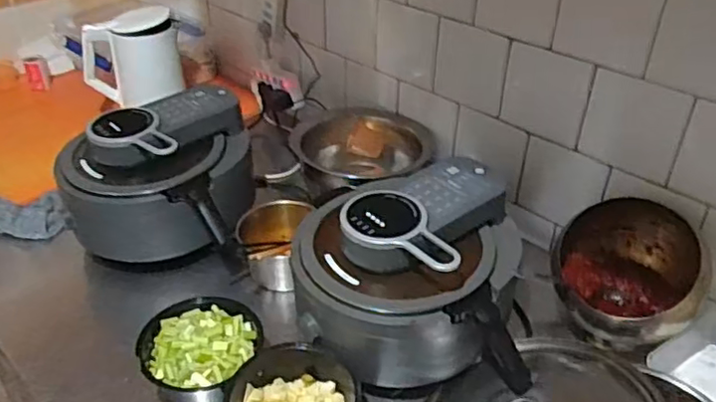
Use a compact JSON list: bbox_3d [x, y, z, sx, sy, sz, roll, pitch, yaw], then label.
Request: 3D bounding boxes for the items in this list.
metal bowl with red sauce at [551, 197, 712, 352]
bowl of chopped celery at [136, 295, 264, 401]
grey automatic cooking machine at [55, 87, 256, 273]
[{"bbox_3d":[0.406,0.127,0.978,0.203,0.178,0.200,13,37,16],"label":"metal bowl with red sauce"},{"bbox_3d":[-0.224,0.230,0.904,0.156,0.109,0.144,1,35,0],"label":"bowl of chopped celery"},{"bbox_3d":[-0.347,-0.046,1.124,0.325,0.216,0.267,0,35,-1],"label":"grey automatic cooking machine"}]

